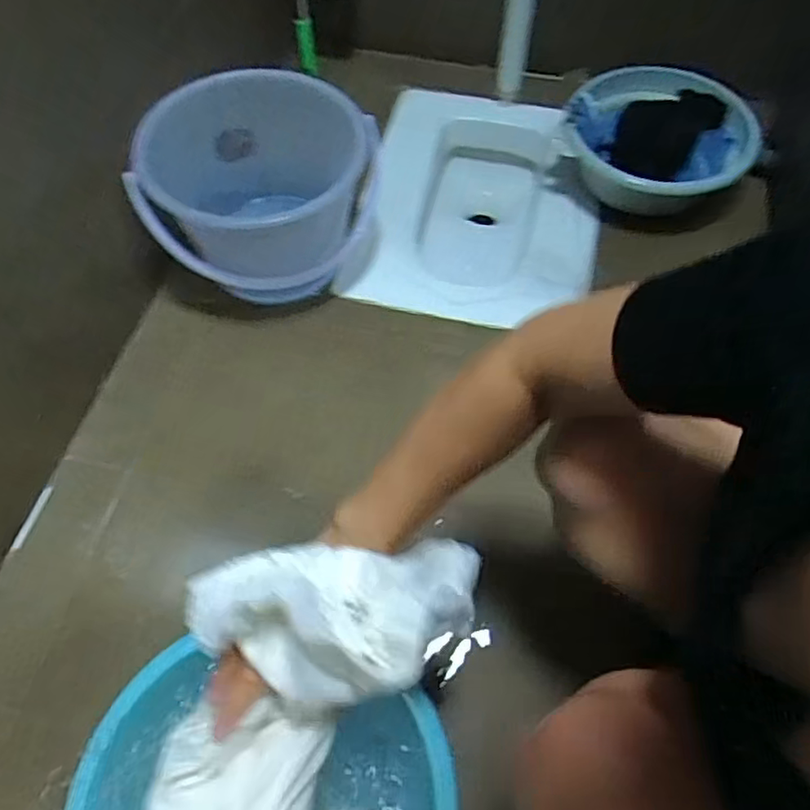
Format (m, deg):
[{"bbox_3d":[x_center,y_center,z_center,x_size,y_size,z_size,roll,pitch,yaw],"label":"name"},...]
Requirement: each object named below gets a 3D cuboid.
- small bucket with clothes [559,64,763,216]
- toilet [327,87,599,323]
[{"bbox_3d":[0.416,-0.428,0.998,0.273,0.115,0.242,37,69,18],"label":"small bucket with clothes"},{"bbox_3d":[0.144,-0.359,1.161,0.390,0.196,0.487,5,62,3],"label":"toilet"}]

